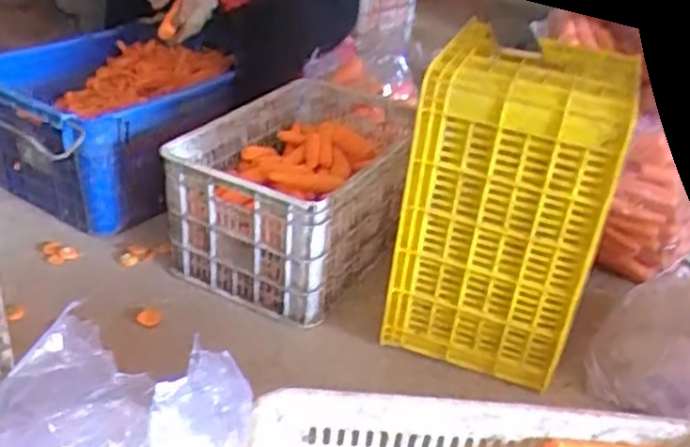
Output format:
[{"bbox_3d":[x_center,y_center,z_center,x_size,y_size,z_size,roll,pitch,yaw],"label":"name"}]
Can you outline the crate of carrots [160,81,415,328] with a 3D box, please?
[{"bbox_3d":[-0.082,-0.079,1.549,0.392,0.262,0.571,15,32,17],"label":"crate of carrots"}]

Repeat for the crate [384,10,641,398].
[{"bbox_3d":[0.262,-0.032,1.221,0.297,0.490,0.254,12,31,11],"label":"crate"}]

